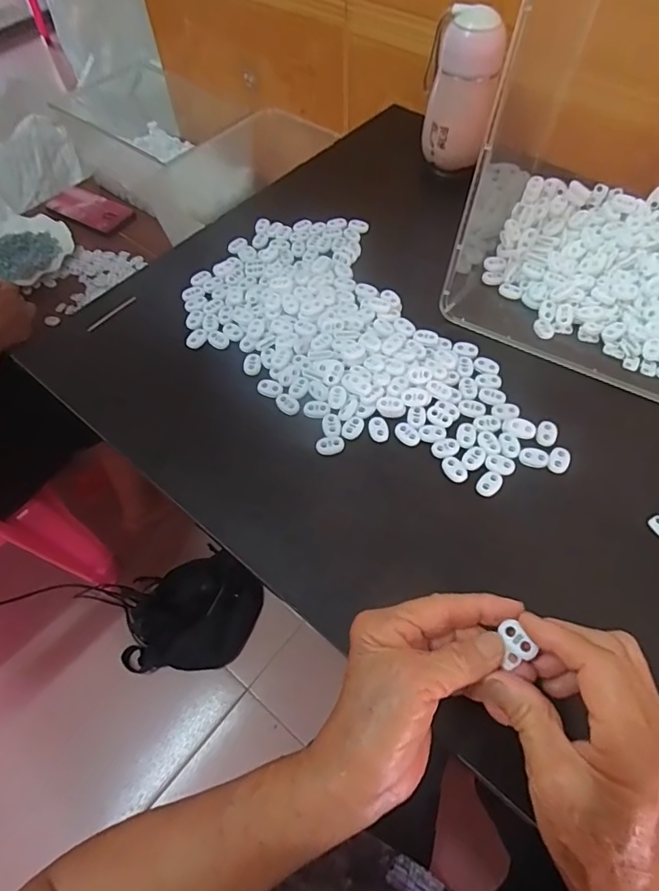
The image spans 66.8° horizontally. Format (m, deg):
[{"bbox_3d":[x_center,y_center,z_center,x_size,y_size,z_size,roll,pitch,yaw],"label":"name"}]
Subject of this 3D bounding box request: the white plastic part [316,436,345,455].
[{"bbox_3d":[0.001,-0.001,0.404,0.023,0.006,0.013,-17,61,-7],"label":"white plastic part"}]

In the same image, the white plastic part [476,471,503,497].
[{"bbox_3d":[0.123,0.030,0.385,0.015,0.004,0.022,38,69,21],"label":"white plastic part"}]

